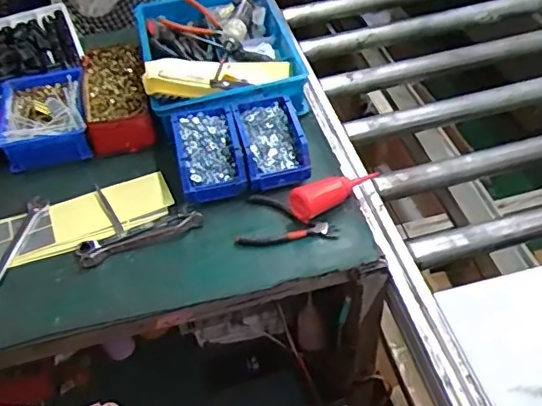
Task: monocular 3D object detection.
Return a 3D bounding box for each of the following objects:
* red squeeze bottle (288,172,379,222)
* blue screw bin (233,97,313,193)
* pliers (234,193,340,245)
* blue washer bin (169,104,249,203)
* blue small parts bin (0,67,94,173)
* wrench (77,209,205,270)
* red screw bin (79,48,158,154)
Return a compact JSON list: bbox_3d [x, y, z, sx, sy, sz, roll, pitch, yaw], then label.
[{"bbox_3d":[0.105,-0.021,0.909,0.175,0.048,0.045,-21,47,-33],"label":"red squeeze bottle"},{"bbox_3d":[0.001,-0.106,0.976,0.109,0.057,0.163,-12,47,-5],"label":"blue screw bin"},{"bbox_3d":[0.027,0.036,0.887,0.144,0.020,0.094,9,49,14],"label":"pliers"},{"bbox_3d":[-0.106,-0.086,0.964,0.108,0.063,0.160,-13,47,-6],"label":"blue washer bin"},{"bbox_3d":[-0.418,-0.158,1.075,0.154,0.073,0.201,-15,47,-8],"label":"blue small parts bin"},{"bbox_3d":[-0.200,0.053,0.891,0.191,0.015,0.046,-21,48,-13],"label":"wrench"},{"bbox_3d":[-0.292,-0.201,1.095,0.119,0.067,0.246,-13,47,-6],"label":"red screw bin"}]

